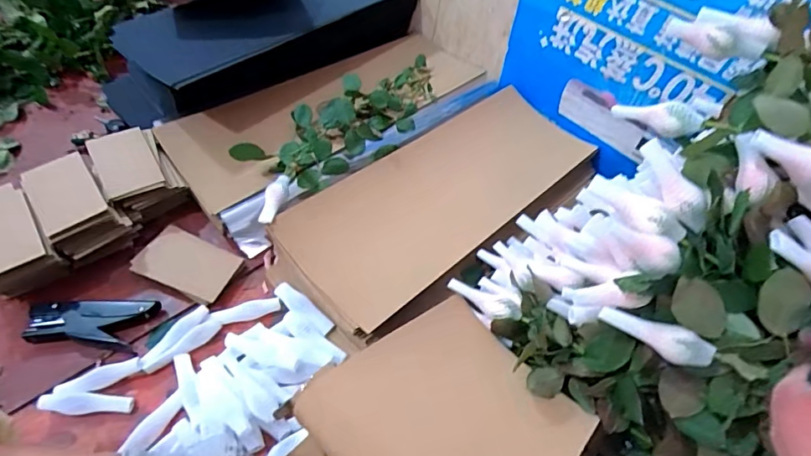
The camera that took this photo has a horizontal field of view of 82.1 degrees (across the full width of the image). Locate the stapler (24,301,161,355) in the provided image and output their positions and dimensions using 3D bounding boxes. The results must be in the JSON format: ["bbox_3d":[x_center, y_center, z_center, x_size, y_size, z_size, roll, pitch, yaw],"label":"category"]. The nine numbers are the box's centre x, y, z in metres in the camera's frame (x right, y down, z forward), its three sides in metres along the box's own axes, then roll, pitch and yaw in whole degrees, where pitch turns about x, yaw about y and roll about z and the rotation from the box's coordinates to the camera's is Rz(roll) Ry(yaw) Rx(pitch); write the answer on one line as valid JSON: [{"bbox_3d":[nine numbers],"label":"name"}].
[{"bbox_3d":[-0.418,0.122,0.619,0.150,0.019,0.067,7,52,-1],"label":"stapler"}]

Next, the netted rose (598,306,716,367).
[{"bbox_3d":[0.221,0.094,0.411,0.092,0.025,0.024,29,55,16],"label":"netted rose"}]

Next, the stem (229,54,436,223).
[{"bbox_3d":[-0.082,-0.186,0.797,0.144,0.072,0.464,36,57,21],"label":"stem"}]

